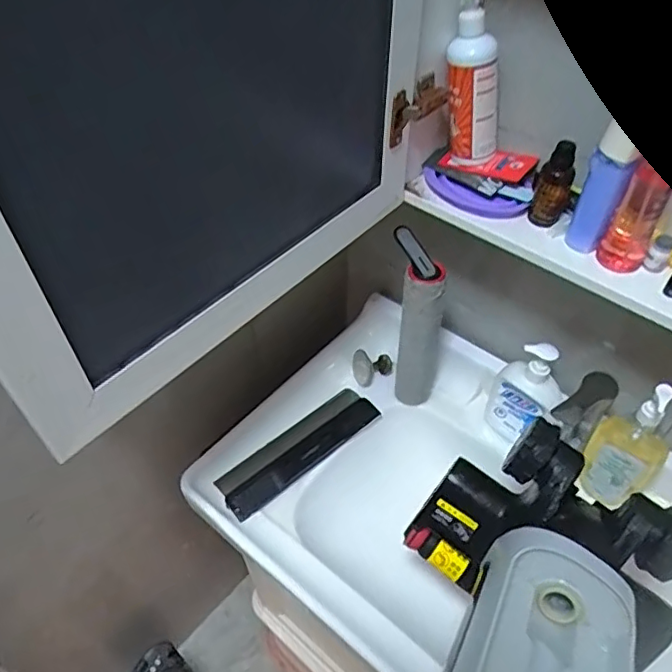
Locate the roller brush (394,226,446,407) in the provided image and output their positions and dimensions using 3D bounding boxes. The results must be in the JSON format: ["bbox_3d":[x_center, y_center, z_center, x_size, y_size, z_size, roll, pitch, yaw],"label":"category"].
[{"bbox_3d":[0.119,-0.012,0.854,0.078,0.306,0.073,8,49,7],"label":"roller brush"}]

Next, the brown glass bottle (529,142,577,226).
[{"bbox_3d":[0.247,-0.176,0.639,0.039,0.094,0.045,15,50,14],"label":"brown glass bottle"}]

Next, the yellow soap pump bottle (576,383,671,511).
[{"bbox_3d":[0.384,0.145,0.743,0.070,0.223,0.083,-36,57,-28],"label":"yellow soap pump bottle"}]

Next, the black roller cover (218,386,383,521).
[{"bbox_3d":[-0.057,0.171,0.875,0.266,0.035,0.080,-33,55,-25],"label":"black roller cover"}]

